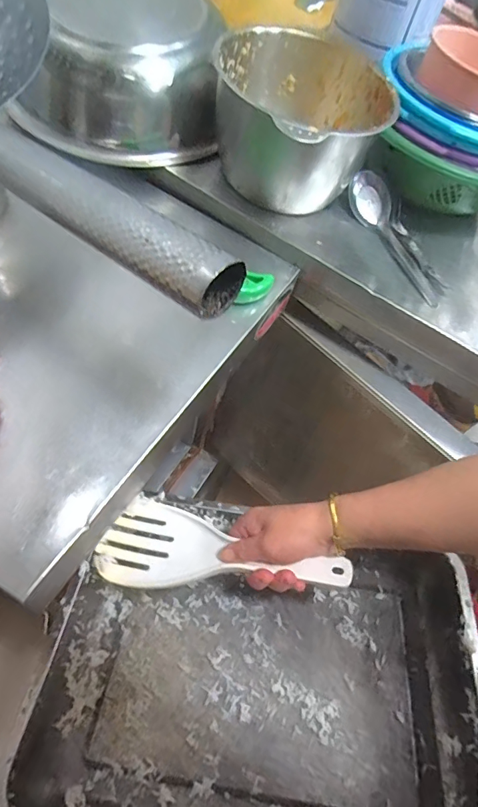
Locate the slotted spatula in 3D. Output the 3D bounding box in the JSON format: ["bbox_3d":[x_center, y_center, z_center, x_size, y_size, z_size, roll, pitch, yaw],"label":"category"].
[{"bbox_3d":[-0.018,0.150,0.446,0.247,0.026,0.090,5,60,14],"label":"slotted spatula"}]

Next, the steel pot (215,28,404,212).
[{"bbox_3d":[0.059,-0.283,0.451,0.164,0.100,0.177,38,65,16],"label":"steel pot"}]

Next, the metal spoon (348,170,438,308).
[{"bbox_3d":[0.171,-0.174,0.476,0.044,0.028,0.161,-23,78,-16],"label":"metal spoon"}]

